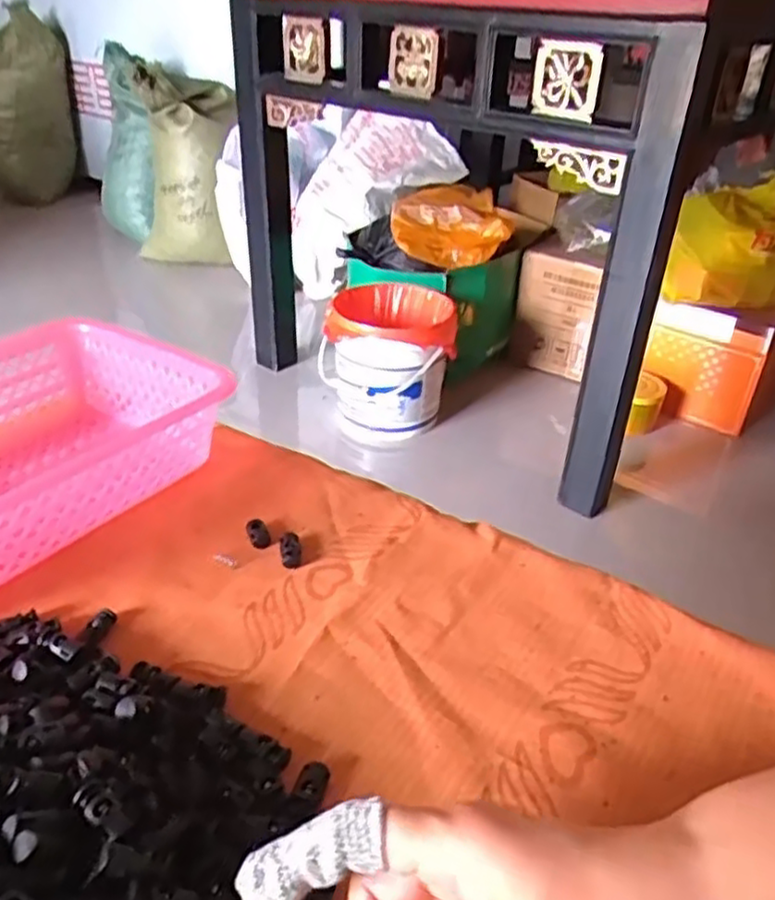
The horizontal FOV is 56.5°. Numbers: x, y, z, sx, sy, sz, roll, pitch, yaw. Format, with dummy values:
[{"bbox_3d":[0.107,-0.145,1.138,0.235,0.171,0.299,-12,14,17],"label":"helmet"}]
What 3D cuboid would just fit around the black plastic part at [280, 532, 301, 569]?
[{"bbox_3d":[-0.066,0.067,0.489,0.013,0.009,0.030,-4,32,-9],"label":"black plastic part"}]

